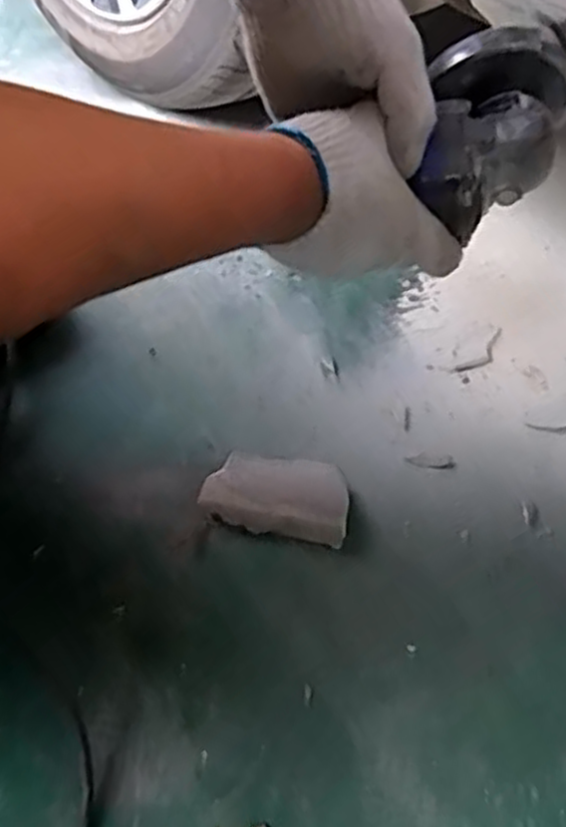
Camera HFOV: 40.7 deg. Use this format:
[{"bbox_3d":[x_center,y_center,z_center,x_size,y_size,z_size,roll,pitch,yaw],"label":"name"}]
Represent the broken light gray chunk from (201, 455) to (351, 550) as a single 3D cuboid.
[{"bbox_3d":[-0.005,0.057,0.542,0.100,0.009,0.063,10,50,5],"label":"broken light gray chunk"}]

